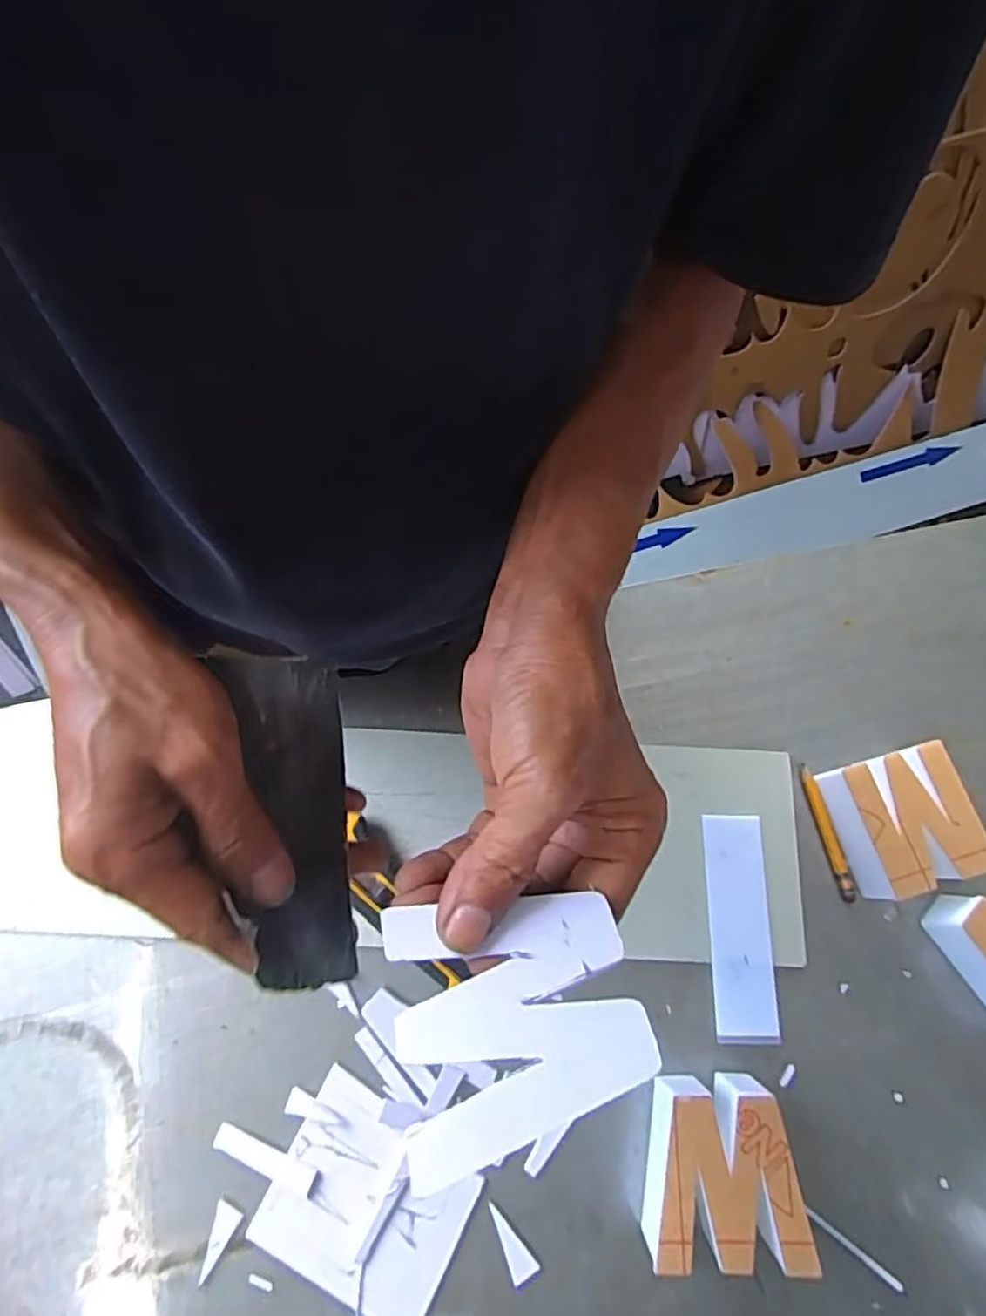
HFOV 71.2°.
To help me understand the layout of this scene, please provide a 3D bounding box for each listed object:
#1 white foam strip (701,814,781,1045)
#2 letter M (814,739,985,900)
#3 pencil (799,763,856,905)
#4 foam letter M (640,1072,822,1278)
[{"bbox_3d":[0.159,0.172,0.444,0.039,0.006,0.136,1,73,-1],"label":"white foam strip"},{"bbox_3d":[0.264,0.106,0.449,0.070,0.046,0.082,-15,74,-6],"label":"letter M"},{"bbox_3d":[0.225,0.117,0.464,0.008,0.006,0.091,-12,73,-5],"label":"pencil"},{"bbox_3d":[0.122,0.287,0.389,0.084,0.045,0.086,-3,73,-2],"label":"foam letter M"}]

